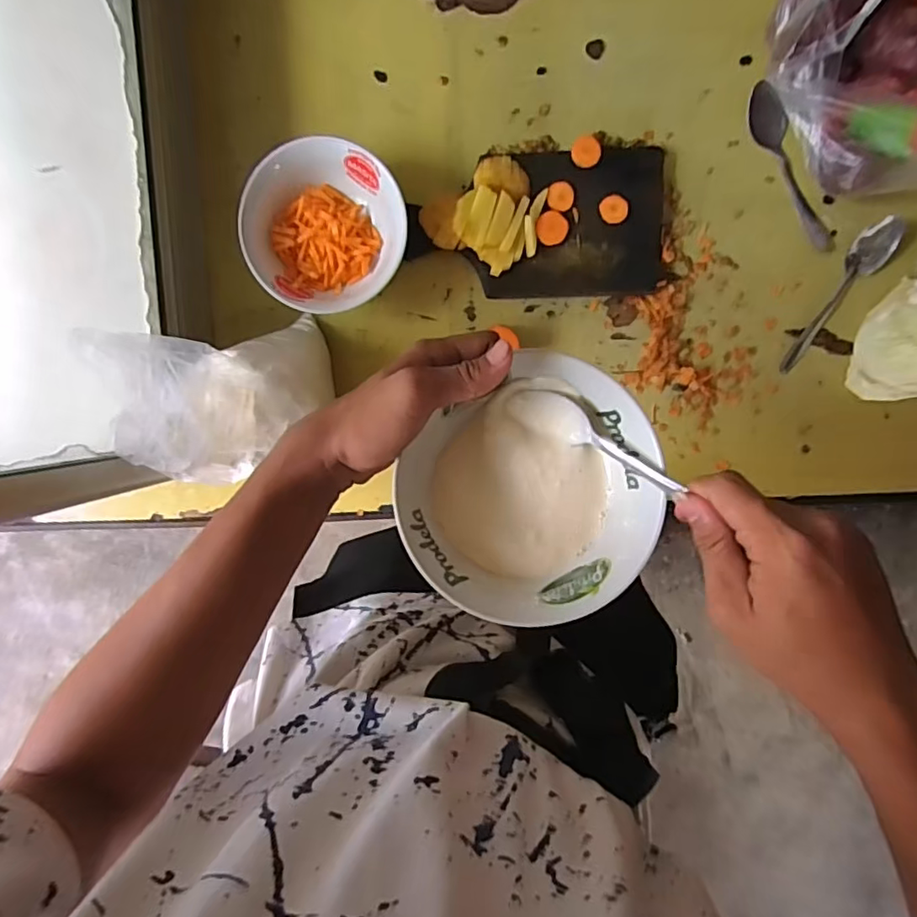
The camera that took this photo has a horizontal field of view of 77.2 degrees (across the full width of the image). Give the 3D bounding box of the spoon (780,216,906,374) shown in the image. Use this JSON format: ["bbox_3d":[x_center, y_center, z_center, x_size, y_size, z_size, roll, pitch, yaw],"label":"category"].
[{"bbox_3d":[0.379,-0.162,0.572,0.034,0.023,0.166,36,96,-4],"label":"spoon"}]

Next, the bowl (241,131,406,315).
[{"bbox_3d":[-0.125,-0.216,0.552,0.144,0.056,0.148,0,97,0],"label":"bowl"}]

